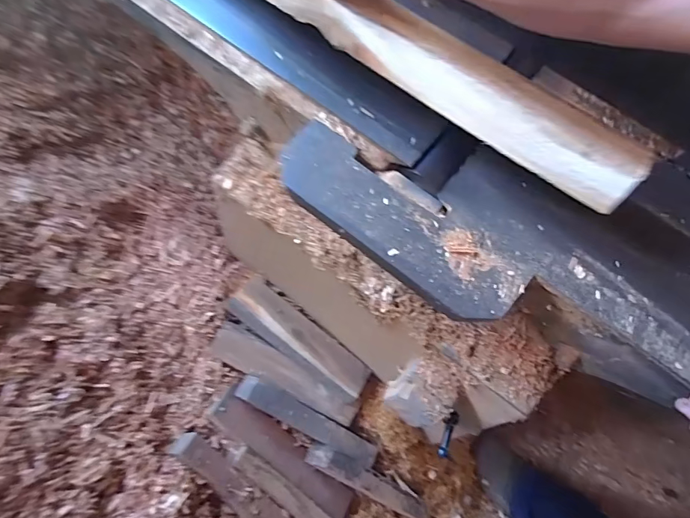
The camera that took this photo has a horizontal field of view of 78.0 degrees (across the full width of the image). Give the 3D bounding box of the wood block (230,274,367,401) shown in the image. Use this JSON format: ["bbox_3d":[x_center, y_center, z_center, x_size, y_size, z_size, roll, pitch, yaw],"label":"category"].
[{"bbox_3d":[-0.073,0.135,0.718,0.264,0.036,0.072,39,76,-3],"label":"wood block"}]

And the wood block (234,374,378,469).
[{"bbox_3d":[-0.056,0.287,0.741,0.282,0.055,0.046,37,74,-20],"label":"wood block"}]

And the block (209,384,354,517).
[{"bbox_3d":[-0.100,0.344,0.736,0.310,0.043,0.062,46,77,-12],"label":"block"}]

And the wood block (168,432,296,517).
[{"bbox_3d":[-0.147,0.387,0.678,0.051,0.038,0.305,-45,103,-13],"label":"wood block"}]

